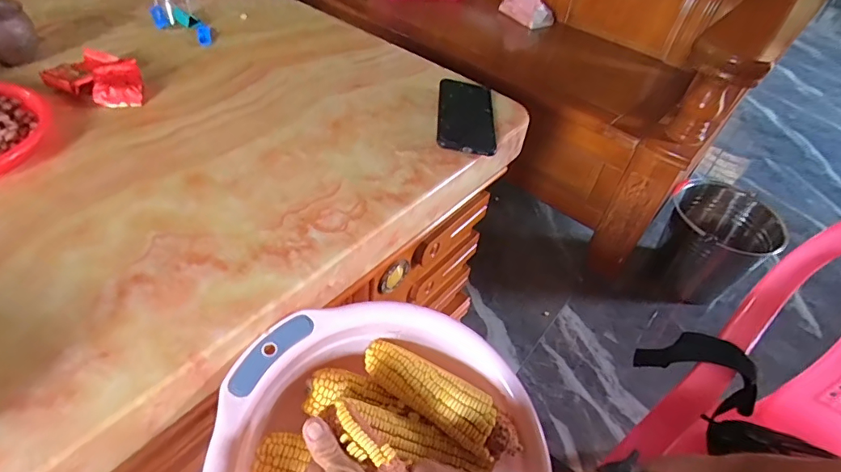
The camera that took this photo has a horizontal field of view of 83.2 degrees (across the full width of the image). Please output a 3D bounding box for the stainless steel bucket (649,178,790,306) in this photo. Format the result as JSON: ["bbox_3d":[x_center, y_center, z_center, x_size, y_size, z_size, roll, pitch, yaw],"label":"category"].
[{"bbox_3d":[0.733,0.019,1.201,0.221,0.232,0.229,12,46,4],"label":"stainless steel bucket"}]

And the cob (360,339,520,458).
[{"bbox_3d":[0.019,0.152,0.450,0.158,0.039,0.042,26,48,17],"label":"cob"}]

